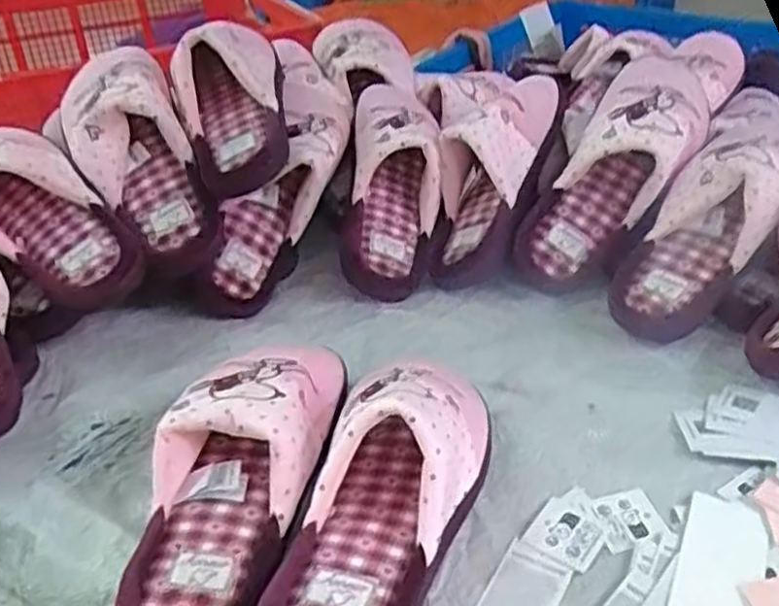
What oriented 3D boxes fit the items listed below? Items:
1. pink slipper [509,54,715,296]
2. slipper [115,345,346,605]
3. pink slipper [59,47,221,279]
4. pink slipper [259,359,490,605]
[{"bbox_3d":[0.193,-0.119,0.672,0.094,0.062,0.243,31,84,40],"label":"pink slipper"},{"bbox_3d":[-0.090,0.098,0.467,0.089,0.069,0.238,3,35,9],"label":"slipper"},{"bbox_3d":[-0.207,-0.128,0.649,0.097,0.081,0.223,-21,79,-24],"label":"pink slipper"},{"bbox_3d":[-0.009,0.106,0.439,0.091,0.084,0.221,12,37,21],"label":"pink slipper"}]

